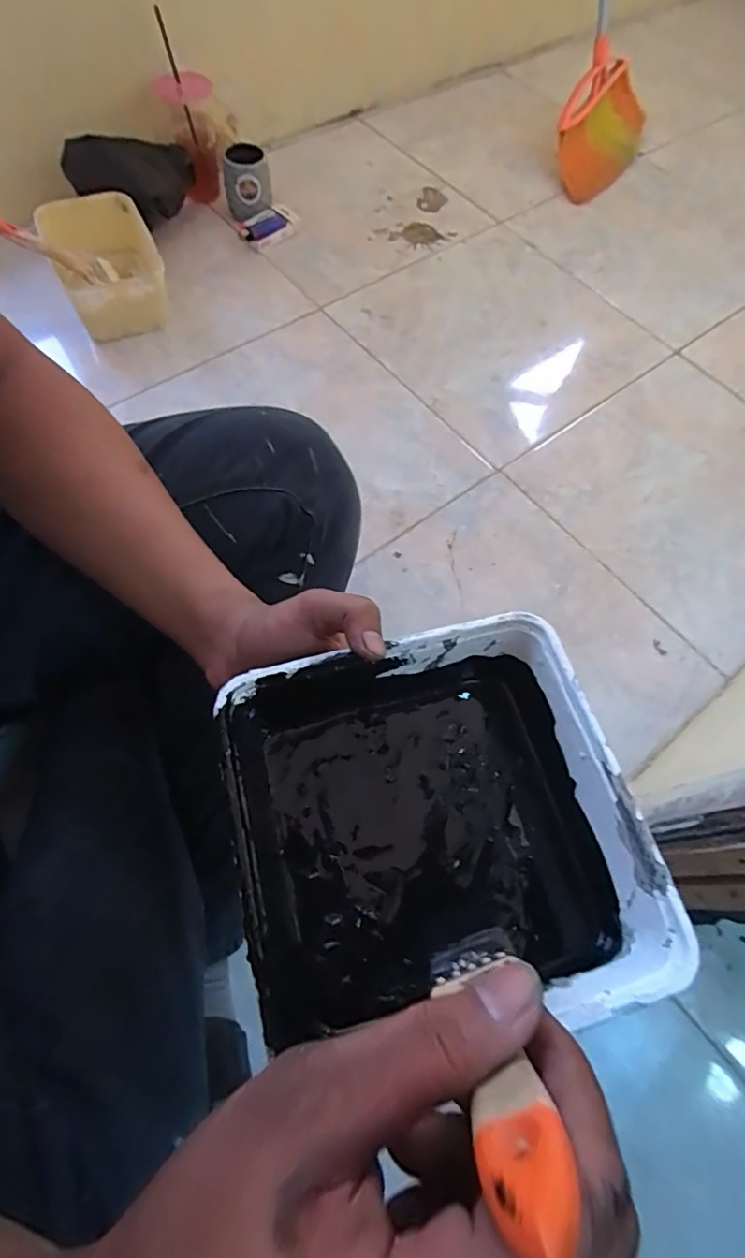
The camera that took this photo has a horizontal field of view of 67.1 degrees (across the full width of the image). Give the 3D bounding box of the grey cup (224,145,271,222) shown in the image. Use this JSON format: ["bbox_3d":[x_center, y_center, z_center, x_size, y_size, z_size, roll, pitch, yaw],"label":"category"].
[{"bbox_3d":[-0.202,-0.718,0.914,0.075,0.090,0.060,-12,66,-9],"label":"grey cup"}]

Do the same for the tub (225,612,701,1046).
[{"bbox_3d":[0.030,0.108,0.310,0.196,0.071,0.193,-12,66,-9],"label":"tub"}]

